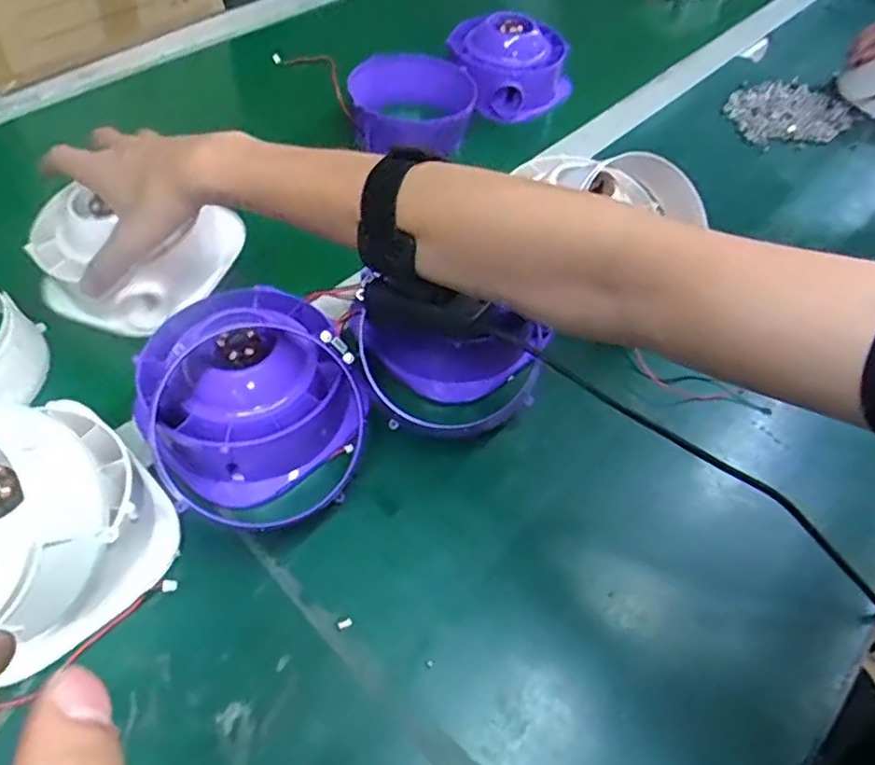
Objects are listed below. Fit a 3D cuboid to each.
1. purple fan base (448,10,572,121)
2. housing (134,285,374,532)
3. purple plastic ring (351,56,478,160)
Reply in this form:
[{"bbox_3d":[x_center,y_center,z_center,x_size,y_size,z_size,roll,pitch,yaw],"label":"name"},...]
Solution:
[{"bbox_3d":[0.086,-0.354,0.731,0.127,0.076,0.099,-4,53,-8],"label":"purple fan base"},{"bbox_3d":[-0.122,0.006,0.431,0.138,0.069,0.157,-24,58,-21],"label":"housing"},{"bbox_3d":[-0.024,-0.294,0.689,0.123,0.053,0.134,2,53,-3],"label":"purple plastic ring"}]

